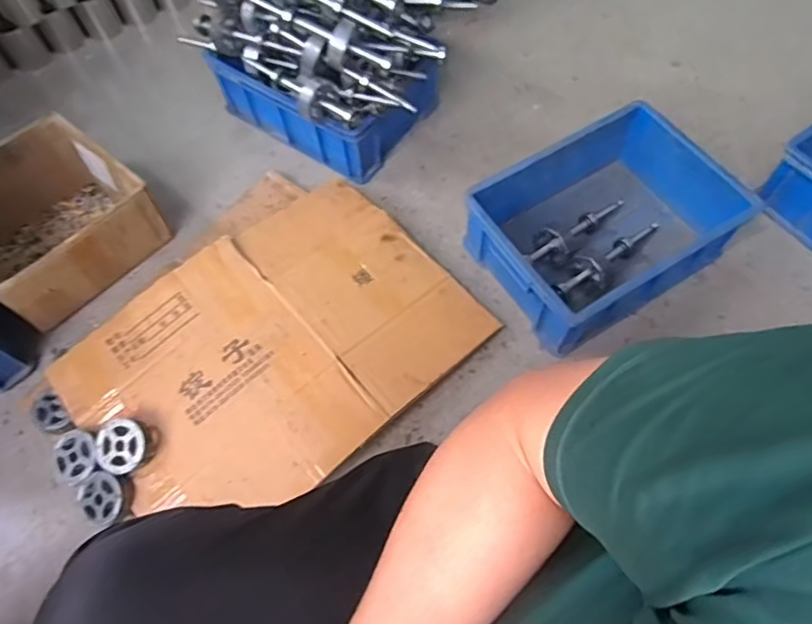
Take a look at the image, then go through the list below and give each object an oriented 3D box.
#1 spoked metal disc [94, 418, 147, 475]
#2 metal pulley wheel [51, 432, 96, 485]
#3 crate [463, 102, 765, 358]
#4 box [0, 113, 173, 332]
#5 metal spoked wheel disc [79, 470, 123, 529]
[{"bbox_3d":[-0.419,0.195,0.836,0.076,0.018,0.080,-26,74,6],"label":"spoked metal disc"},{"bbox_3d":[-0.495,0.215,0.853,0.068,0.032,0.077,-15,63,-6],"label":"metal pulley wheel"},{"bbox_3d":[0.340,-0.152,0.992,0.400,0.143,0.281,-31,66,-13],"label":"crate"},{"bbox_3d":[-0.665,-0.172,1.057,0.323,0.137,0.305,38,70,19],"label":"box"},{"bbox_3d":[-0.442,0.272,0.822,0.069,0.022,0.078,-23,76,2],"label":"metal spoked wheel disc"}]

